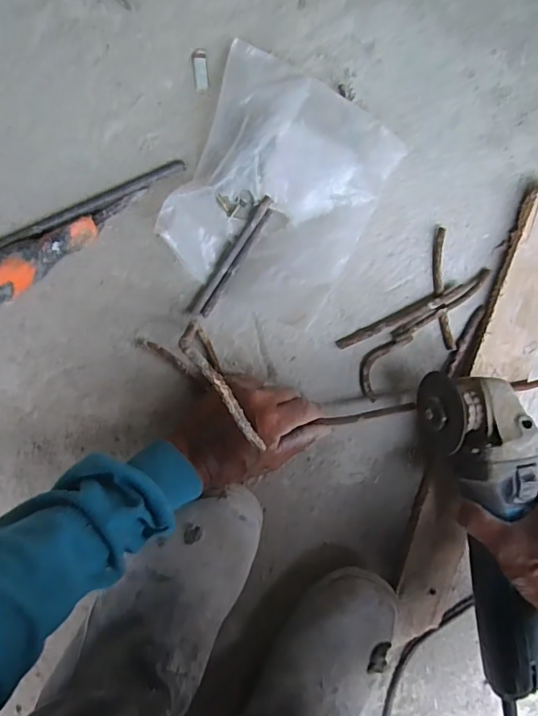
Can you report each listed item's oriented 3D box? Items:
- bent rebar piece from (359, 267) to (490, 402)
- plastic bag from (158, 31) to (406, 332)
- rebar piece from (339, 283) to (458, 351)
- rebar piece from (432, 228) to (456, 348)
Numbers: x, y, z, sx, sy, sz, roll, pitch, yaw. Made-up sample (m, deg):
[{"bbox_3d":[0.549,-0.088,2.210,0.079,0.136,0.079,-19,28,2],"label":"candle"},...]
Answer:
[{"bbox_3d":[0.143,-0.031,0.479,0.034,0.014,0.165,43,87,-9],"label":"bent rebar piece"},{"bbox_3d":[0.007,-0.138,0.439,0.156,0.035,0.202,25,90,-10],"label":"plastic bag"},{"bbox_3d":[0.123,-0.039,0.479,0.126,0.007,0.011,-27,98,-6],"label":"rebar piece"},{"bbox_3d":[0.165,-0.065,0.484,0.016,0.004,0.115,-8,95,-8],"label":"rebar piece"}]

